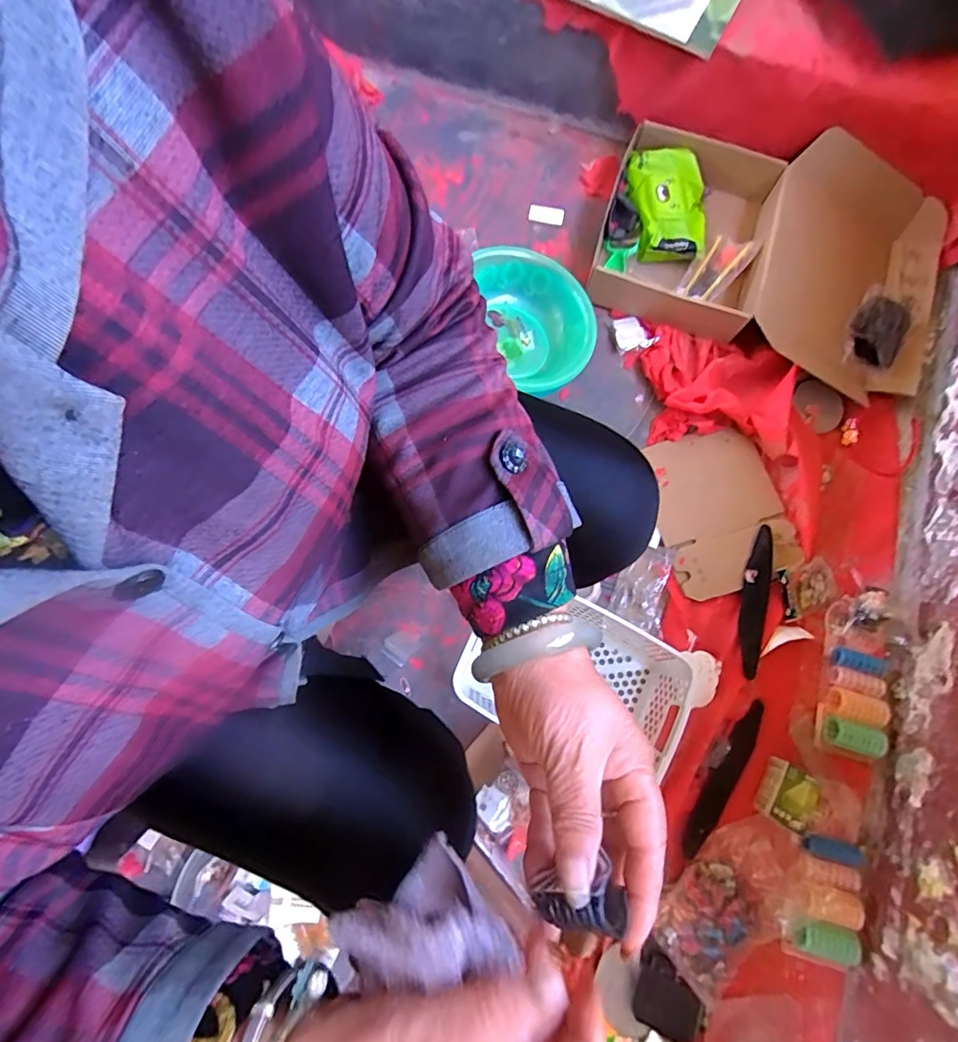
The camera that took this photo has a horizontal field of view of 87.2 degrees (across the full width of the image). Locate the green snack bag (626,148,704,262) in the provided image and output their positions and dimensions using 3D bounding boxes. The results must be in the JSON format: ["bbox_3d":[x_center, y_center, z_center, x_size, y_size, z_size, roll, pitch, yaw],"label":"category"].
[{"bbox_3d":[0.334,-0.558,0.877,0.132,0.044,0.212,-5,78,-3],"label":"green snack bag"}]

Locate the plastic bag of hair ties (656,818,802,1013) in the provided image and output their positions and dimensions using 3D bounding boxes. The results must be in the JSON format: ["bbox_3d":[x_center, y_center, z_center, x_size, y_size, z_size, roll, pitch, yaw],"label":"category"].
[{"bbox_3d":[0.343,0.511,0.682,0.230,0.033,0.146,-44,83,-10],"label":"plastic bag of hair ties"}]

